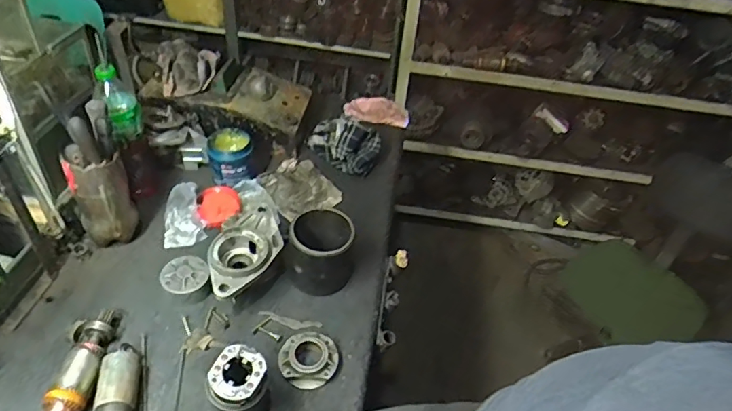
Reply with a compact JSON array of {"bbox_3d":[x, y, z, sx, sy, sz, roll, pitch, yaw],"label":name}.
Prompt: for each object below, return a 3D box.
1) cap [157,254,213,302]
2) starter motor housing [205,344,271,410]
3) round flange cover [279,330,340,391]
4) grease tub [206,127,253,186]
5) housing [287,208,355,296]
[{"bbox_3d":[-0.305,0.130,0.866,0.076,0.050,0.079,3,43,-3],"label":"cap"},{"bbox_3d":[-0.172,0.256,0.696,0.073,0.114,0.075,3,43,-3],"label":"starter motor housing"},{"bbox_3d":[-0.090,0.238,0.796,0.088,0.028,0.089,3,43,-3],"label":"round flange cover"},{"bbox_3d":[-0.278,-0.101,1.046,0.084,0.084,0.084,-5,44,-13],"label":"grease tub"},{"bbox_3d":[-0.081,0.080,0.896,0.110,0.116,0.108,1,43,-5],"label":"housing"}]

